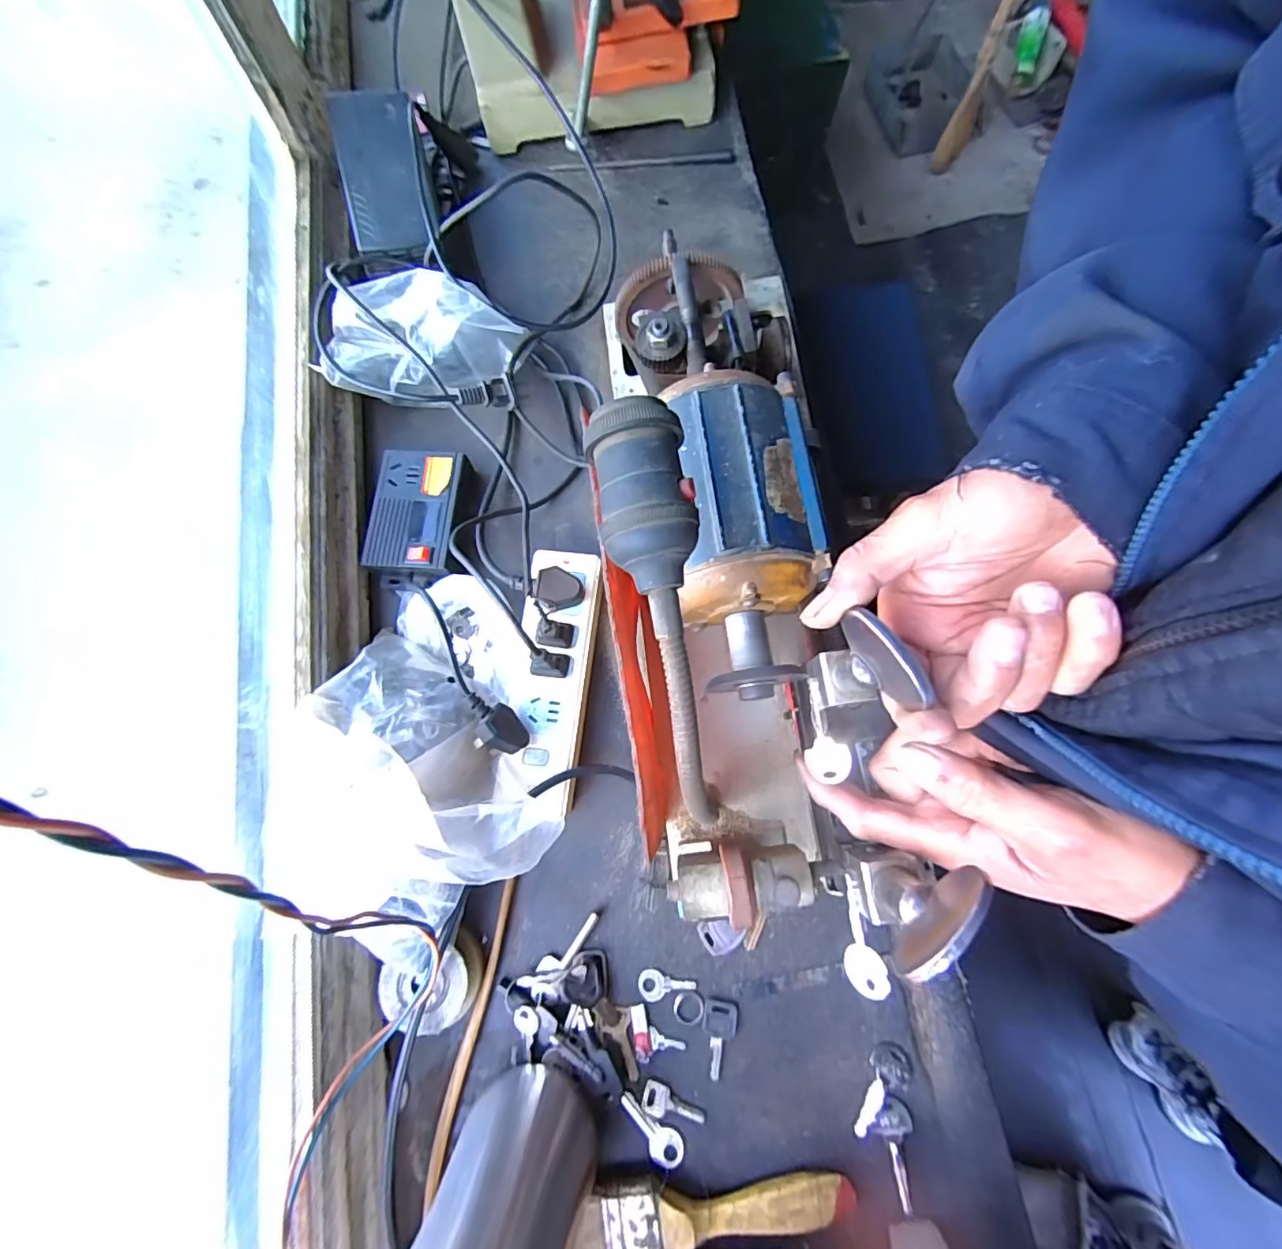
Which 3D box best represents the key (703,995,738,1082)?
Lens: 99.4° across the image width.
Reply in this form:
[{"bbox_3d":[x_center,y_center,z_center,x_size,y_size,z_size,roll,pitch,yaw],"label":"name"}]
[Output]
[{"bbox_3d":[0.051,0.278,0.365,0.023,0.004,0.046,12,77,3],"label":"key"}]

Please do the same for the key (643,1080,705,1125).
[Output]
[{"bbox_3d":[0.022,0.319,0.361,0.041,0.004,0.019,14,77,3],"label":"key"}]

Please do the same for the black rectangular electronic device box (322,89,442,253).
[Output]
[{"bbox_3d":[-0.218,-0.388,0.459,0.074,0.027,0.146,-17,78,-4],"label":"black rectangular electronic device box"}]

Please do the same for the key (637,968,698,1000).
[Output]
[{"bbox_3d":[0.018,0.250,0.377,0.040,0.004,0.018,-2,64,6],"label":"key"}]

